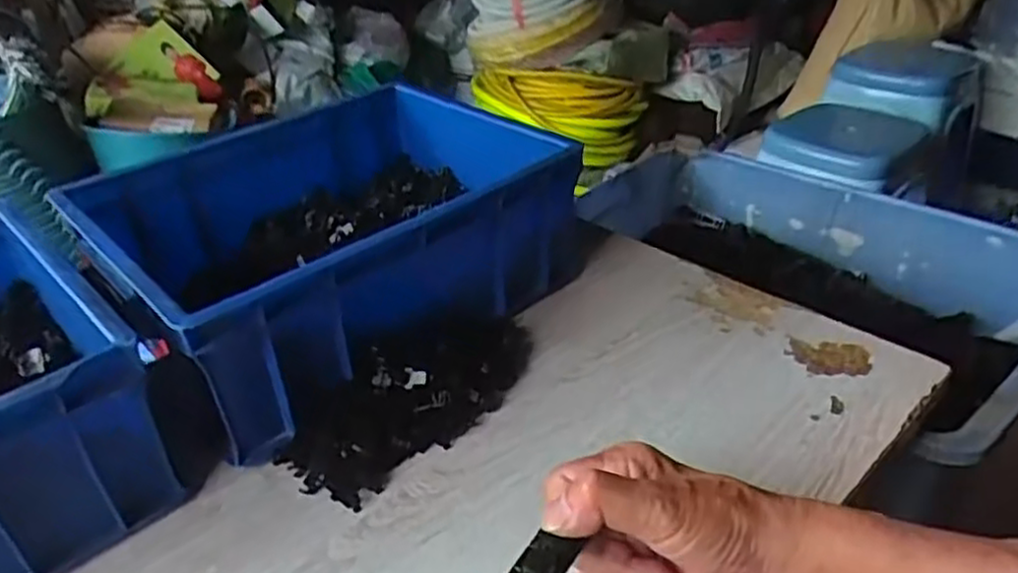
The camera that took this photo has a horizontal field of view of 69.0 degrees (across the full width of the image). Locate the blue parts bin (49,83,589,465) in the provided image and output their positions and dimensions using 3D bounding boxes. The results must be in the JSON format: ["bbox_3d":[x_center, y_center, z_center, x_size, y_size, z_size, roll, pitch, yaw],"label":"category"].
[{"bbox_3d":[-0.135,-0.036,0.617,0.341,0.139,0.255,-28,40,-34],"label":"blue parts bin"}]

